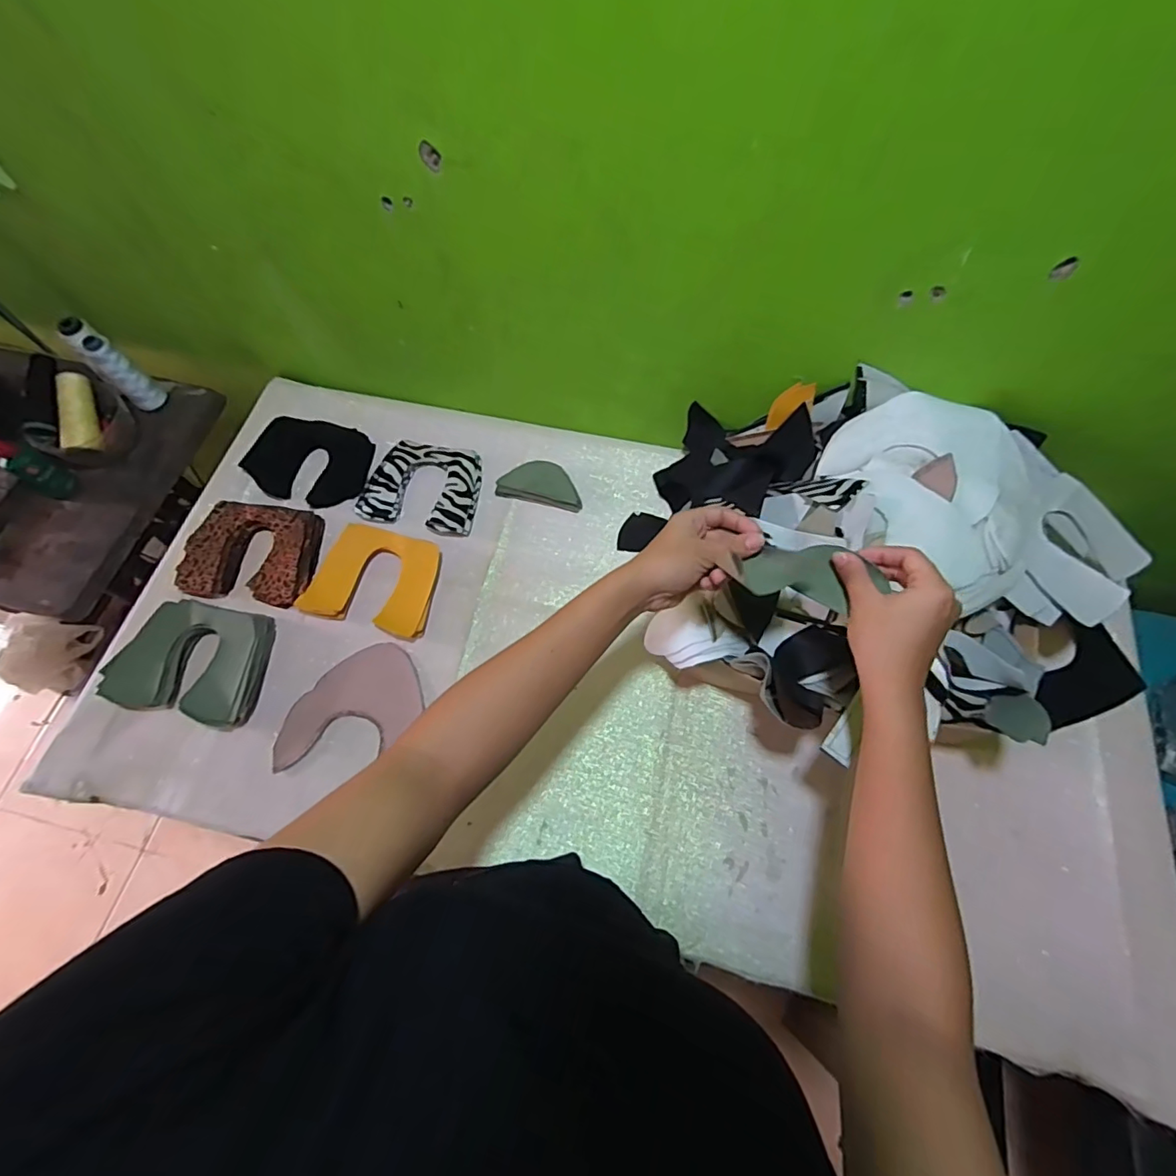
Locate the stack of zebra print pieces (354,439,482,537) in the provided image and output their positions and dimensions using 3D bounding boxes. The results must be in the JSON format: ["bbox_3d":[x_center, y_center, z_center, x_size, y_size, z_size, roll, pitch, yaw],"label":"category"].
[{"bbox_3d":[-0.220,-0.140,0.726,0.150,0.024,0.131,11,67,6],"label":"stack of zebra print pieces"}]

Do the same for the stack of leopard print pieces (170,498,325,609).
[{"bbox_3d":[-0.427,-0.047,0.683,0.156,0.032,0.129,7,67,3],"label":"stack of leopard print pieces"}]

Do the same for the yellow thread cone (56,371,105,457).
[{"bbox_3d":[-0.699,-0.240,0.733,0.042,0.041,0.116,-2,93,0],"label":"yellow thread cone"}]

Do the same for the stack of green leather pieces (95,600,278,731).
[{"bbox_3d":[-0.460,0.082,0.620,0.165,0.042,0.133,10,67,5],"label":"stack of green leather pieces"}]

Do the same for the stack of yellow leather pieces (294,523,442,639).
[{"bbox_3d":[-0.261,-0.013,0.663,0.154,0.027,0.127,15,67,7],"label":"stack of yellow leather pieces"}]

